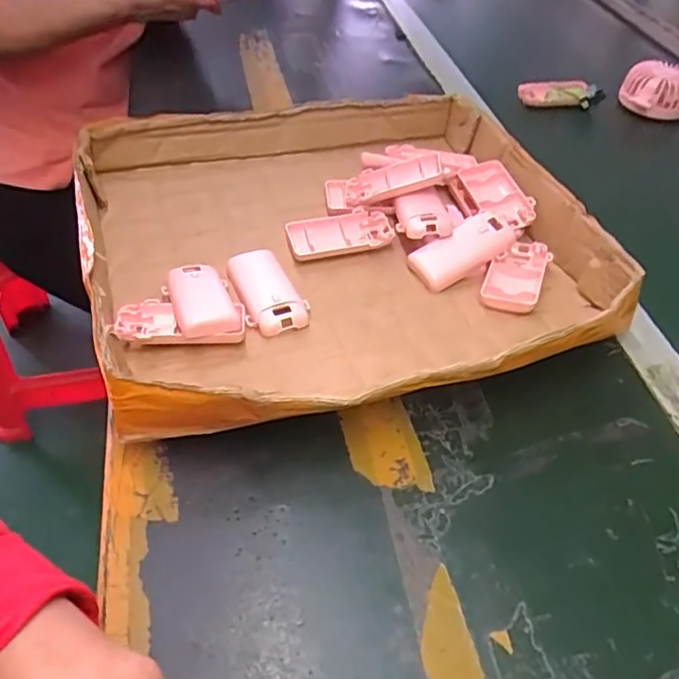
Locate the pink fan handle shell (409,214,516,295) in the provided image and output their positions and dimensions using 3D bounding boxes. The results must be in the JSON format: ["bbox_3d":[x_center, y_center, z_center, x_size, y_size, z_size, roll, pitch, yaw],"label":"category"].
[{"bbox_3d":[0.110,-0.078,0.535,0.095,0.022,0.040,-29,53,-6],"label":"pink fan handle shell"}]

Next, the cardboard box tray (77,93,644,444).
[{"bbox_3d":[0.002,-0.089,0.527,0.405,0.070,0.368,-13,49,-14],"label":"cardboard box tray"}]

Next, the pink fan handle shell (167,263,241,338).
[{"bbox_3d":[-0.109,-0.031,0.475,0.044,0.019,0.081,-15,50,-16],"label":"pink fan handle shell"}]

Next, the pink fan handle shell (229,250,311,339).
[{"bbox_3d":[-0.059,-0.040,0.500,0.048,0.022,0.085,-15,50,-16],"label":"pink fan handle shell"}]

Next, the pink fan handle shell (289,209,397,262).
[{"bbox_3d":[0.002,-0.096,0.561,0.098,0.018,0.046,-11,49,-12],"label":"pink fan handle shell"}]

